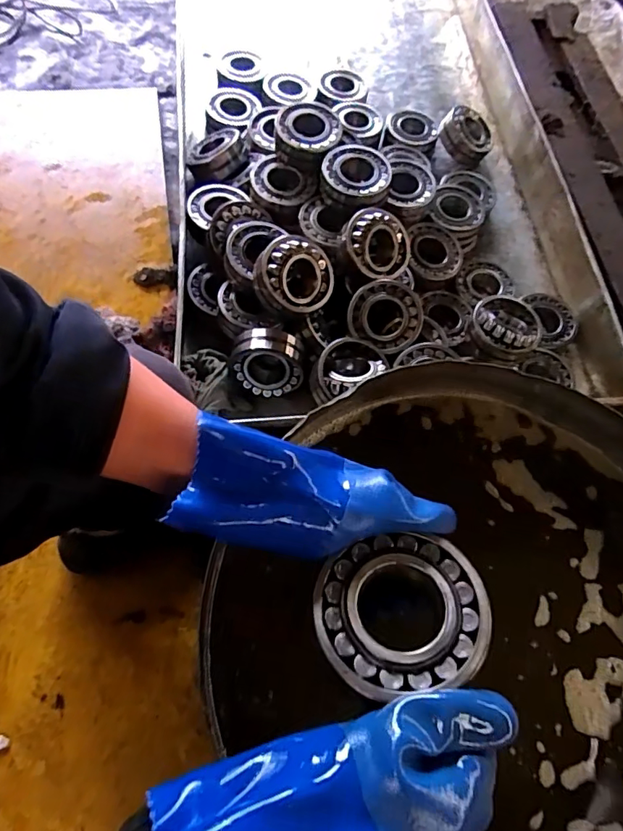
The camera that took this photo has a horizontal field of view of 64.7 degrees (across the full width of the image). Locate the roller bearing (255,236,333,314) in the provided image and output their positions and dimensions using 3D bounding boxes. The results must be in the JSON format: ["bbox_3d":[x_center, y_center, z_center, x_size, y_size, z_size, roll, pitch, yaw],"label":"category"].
[{"bbox_3d":[-0.026,-0.198,0.704,0.104,0.055,0.101,-3,98,-19],"label":"roller bearing"}]

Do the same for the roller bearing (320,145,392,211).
[{"bbox_3d":[0.073,-0.372,0.767,0.102,0.036,0.103,3,65,-6],"label":"roller bearing"}]

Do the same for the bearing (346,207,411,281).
[{"bbox_3d":[0.103,-0.256,0.741,0.107,0.025,0.094,18,91,-29],"label":"bearing"}]

